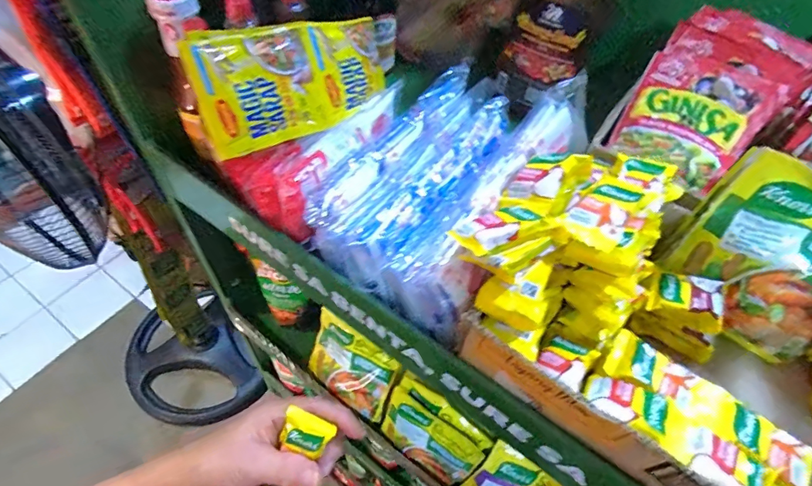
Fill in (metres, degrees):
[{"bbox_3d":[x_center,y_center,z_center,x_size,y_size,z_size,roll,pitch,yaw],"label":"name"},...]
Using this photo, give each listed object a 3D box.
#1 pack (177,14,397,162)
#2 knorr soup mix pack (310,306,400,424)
[{"bbox_3d":[-0.070,-0.115,0.304,0.150,0.071,0.020,-29,28,-34],"label":"pack"},{"bbox_3d":[-0.066,0.150,0.528,0.115,0.104,0.012,33,30,12],"label":"knorr soup mix pack"}]

